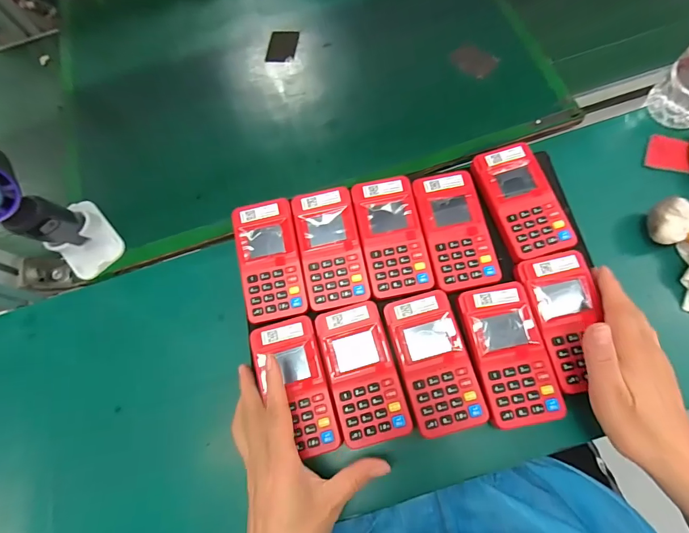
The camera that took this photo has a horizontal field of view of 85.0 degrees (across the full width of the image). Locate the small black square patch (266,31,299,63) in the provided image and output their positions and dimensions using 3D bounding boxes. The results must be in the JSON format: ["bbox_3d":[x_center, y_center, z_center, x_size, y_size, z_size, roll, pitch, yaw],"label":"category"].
[{"bbox_3d":[-0.083,-0.293,0.501,0.039,0.005,0.061,5,66,5],"label":"small black square patch"}]

